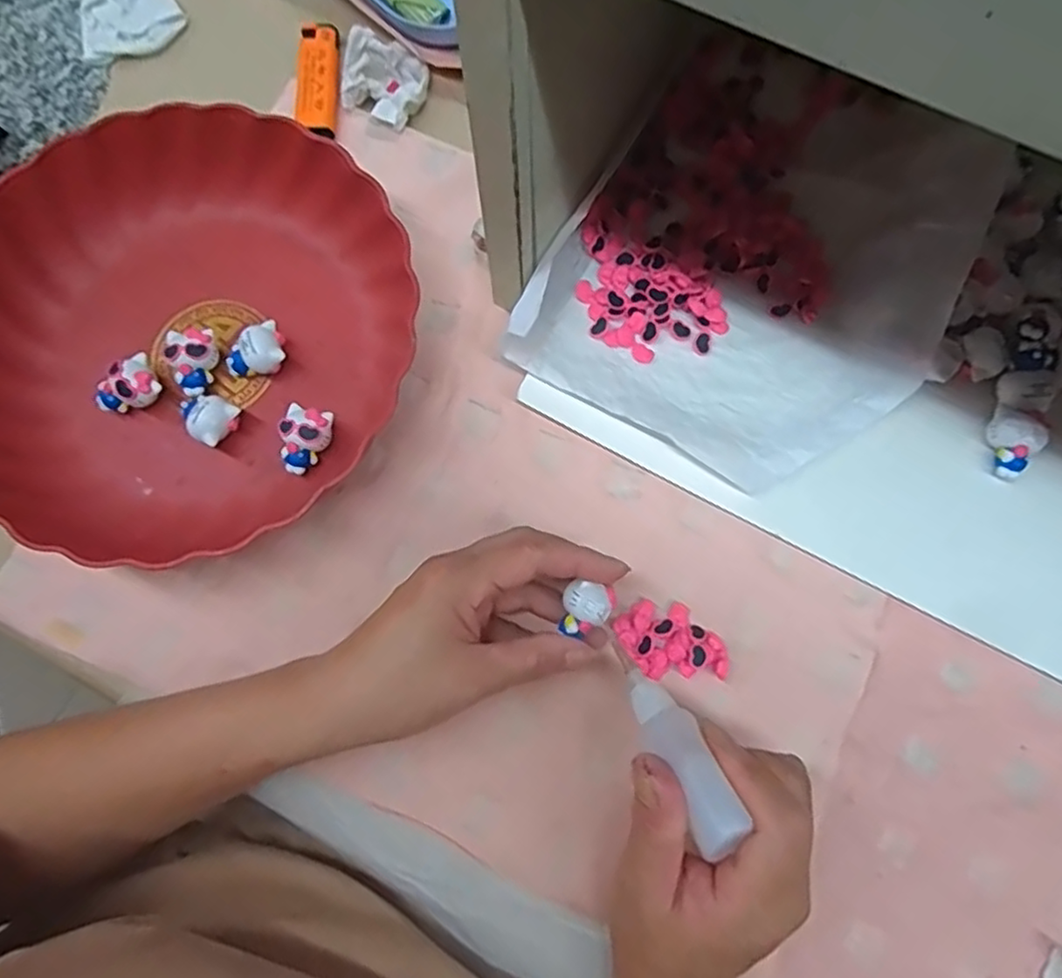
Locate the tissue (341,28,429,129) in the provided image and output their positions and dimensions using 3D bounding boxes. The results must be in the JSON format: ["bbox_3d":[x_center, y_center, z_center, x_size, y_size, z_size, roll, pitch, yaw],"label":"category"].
[{"bbox_3d":[-0.090,-0.251,0.403,0.049,0.024,0.045,29,79,7],"label":"tissue"}]

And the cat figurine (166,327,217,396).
[{"bbox_3d":[-0.186,-0.069,0.365,0.024,0.024,0.034,-6,77,0],"label":"cat figurine"}]

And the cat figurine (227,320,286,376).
[{"bbox_3d":[-0.150,-0.073,0.363,0.033,0.021,0.022,-33,79,-6],"label":"cat figurine"}]

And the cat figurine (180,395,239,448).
[{"bbox_3d":[-0.174,-0.039,0.357,0.029,0.023,0.025,33,80,8],"label":"cat figurine"}]

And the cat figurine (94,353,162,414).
[{"bbox_3d":[-0.219,-0.053,0.361,0.035,0.023,0.024,-43,80,-8],"label":"cat figurine"}]

